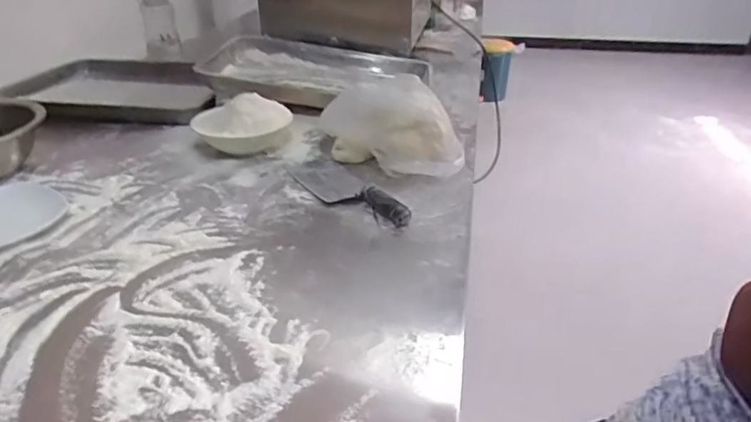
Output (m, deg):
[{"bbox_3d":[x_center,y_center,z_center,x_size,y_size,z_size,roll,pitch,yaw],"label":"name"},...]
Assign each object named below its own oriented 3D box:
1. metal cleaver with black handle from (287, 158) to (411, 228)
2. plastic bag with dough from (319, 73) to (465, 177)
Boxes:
[{"bbox_3d":[-0.044,-0.030,0.786,0.069,0.029,0.247,-22,37,-33],"label":"metal cleaver with black handle"},{"bbox_3d":[0.018,-0.140,0.835,0.230,0.133,0.094,9,31,14],"label":"plastic bag with dough"}]

